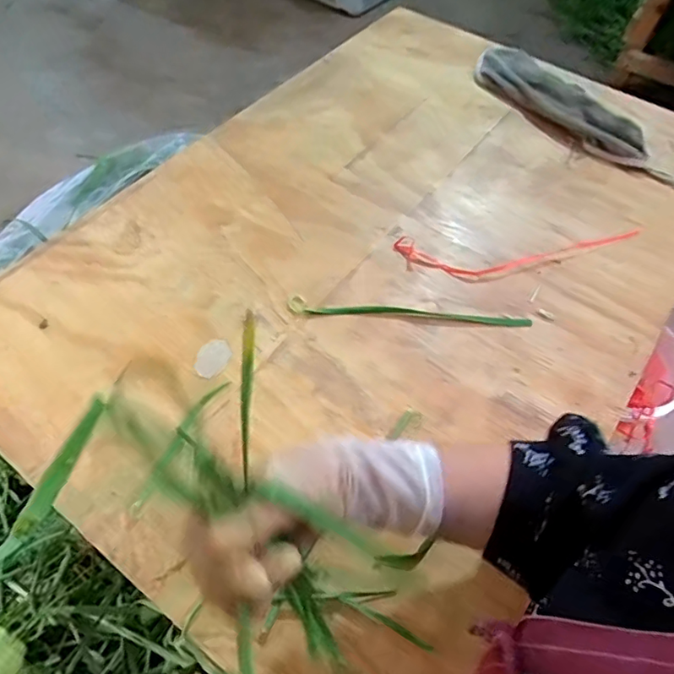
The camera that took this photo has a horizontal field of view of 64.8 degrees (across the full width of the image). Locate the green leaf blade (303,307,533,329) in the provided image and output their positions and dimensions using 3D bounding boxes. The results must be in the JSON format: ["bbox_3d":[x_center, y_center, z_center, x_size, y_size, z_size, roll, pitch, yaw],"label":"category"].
[{"bbox_3d":[0.087,-0.023,0.561,0.237,0.009,0.014,3,56,1],"label":"green leaf blade"}]

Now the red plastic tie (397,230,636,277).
[{"bbox_3d":[0.221,-0.099,0.622,0.303,0.013,0.059,-3,61,-7],"label":"red plastic tie"}]

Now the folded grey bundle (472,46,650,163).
[{"bbox_3d":[0.325,-0.349,0.790,0.117,0.027,0.292,-28,61,-18],"label":"folded grey bundle"}]

